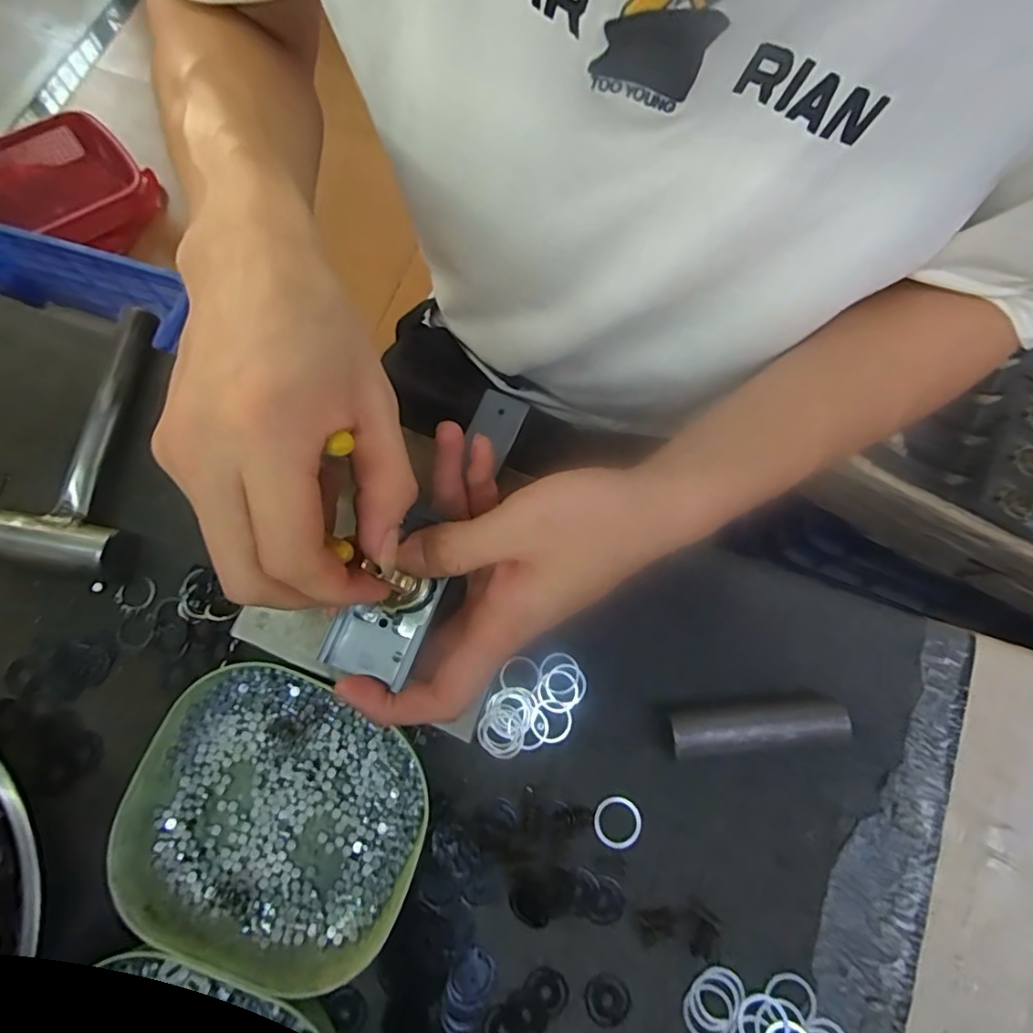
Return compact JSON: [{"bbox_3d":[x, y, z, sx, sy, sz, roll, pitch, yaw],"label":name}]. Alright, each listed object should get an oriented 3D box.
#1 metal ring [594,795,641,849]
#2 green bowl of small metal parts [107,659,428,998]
[{"bbox_3d":[0.055,0.167,0.308,0.025,0.004,0.026,0,76,0],"label":"metal ring"},{"bbox_3d":[-0.125,0.159,0.299,0.146,0.027,0.133,21,78,5],"label":"green bowl of small metal parts"}]

